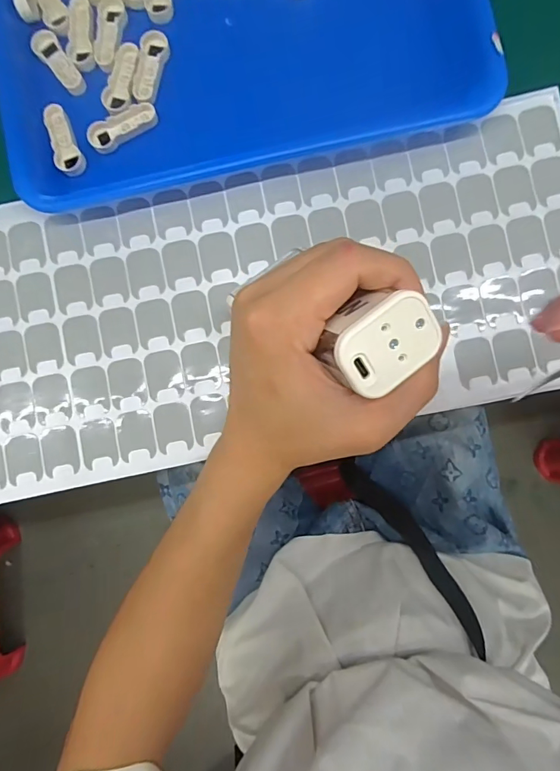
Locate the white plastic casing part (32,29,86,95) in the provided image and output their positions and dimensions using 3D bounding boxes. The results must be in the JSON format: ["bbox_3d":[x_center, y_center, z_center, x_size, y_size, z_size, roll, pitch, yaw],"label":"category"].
[{"bbox_3d":[-0.161,-0.234,0.317,0.018,0.009,0.050,-34,85,-1],"label":"white plastic casing part"}]

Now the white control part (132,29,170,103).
[{"bbox_3d":[-0.093,-0.227,0.313,0.020,0.005,0.050,10,86,3],"label":"white control part"}]

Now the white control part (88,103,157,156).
[{"bbox_3d":[-0.113,-0.184,0.313,0.051,0.004,0.021,-19,85,0],"label":"white control part"}]

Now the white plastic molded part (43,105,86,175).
[{"bbox_3d":[-0.155,-0.176,0.313,0.019,0.007,0.051,-15,85,1],"label":"white plastic molded part"}]

